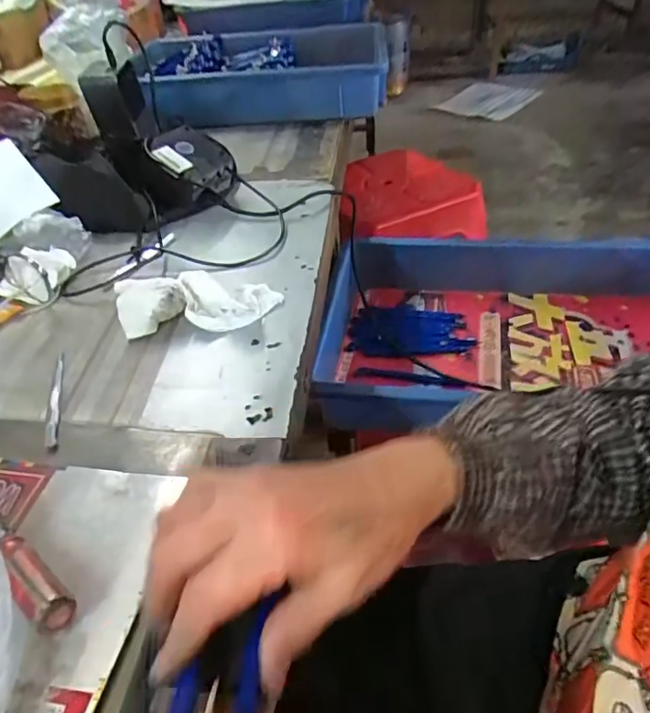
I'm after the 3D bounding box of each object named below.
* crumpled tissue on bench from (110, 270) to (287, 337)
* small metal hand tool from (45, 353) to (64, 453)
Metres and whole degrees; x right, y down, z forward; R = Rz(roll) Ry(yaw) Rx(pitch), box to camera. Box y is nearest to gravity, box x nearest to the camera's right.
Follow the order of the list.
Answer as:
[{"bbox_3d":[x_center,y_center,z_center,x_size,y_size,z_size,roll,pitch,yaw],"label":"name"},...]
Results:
[{"bbox_3d":[-0.106,-0.051,0.447,0.128,0.034,0.065,-16,41,-13],"label":"crumpled tissue on bench"},{"bbox_3d":[-0.195,0.029,0.385,0.009,0.008,0.109,-15,41,-12],"label":"small metal hand tool"}]

